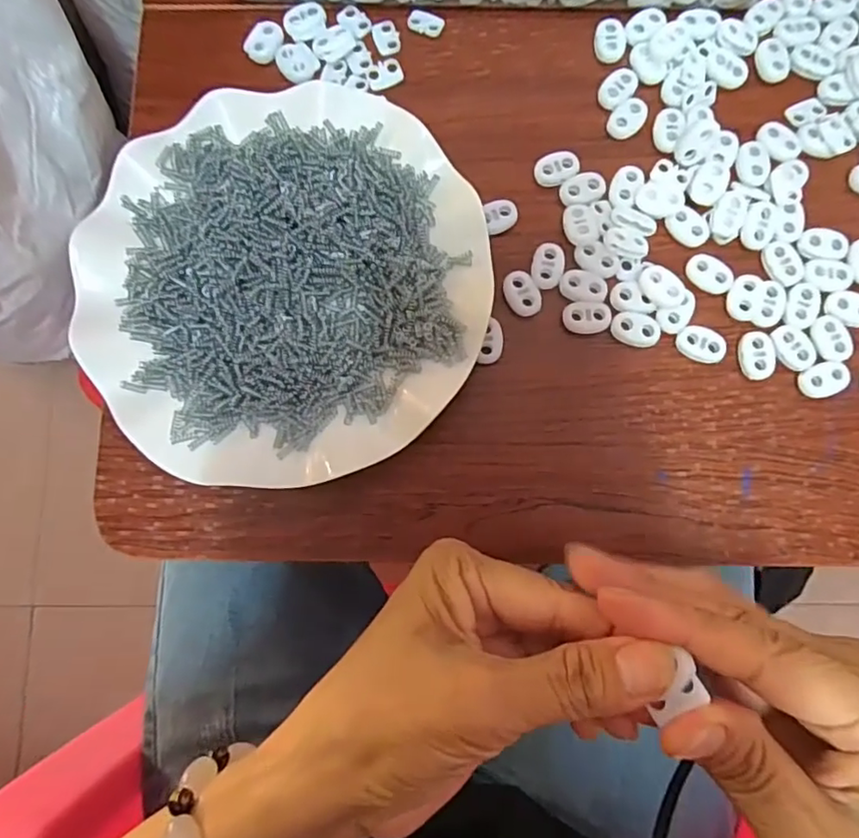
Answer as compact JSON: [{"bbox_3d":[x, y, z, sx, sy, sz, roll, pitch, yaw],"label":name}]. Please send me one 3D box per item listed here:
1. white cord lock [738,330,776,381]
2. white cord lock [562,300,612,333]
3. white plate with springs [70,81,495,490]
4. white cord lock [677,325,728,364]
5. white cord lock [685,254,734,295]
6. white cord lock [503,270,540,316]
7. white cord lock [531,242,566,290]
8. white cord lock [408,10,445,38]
[{"bbox_3d":[0.154,-0.030,0.269,0.015,0.004,0.023,-2,82,1],"label":"white cord lock"},{"bbox_3d":[0.076,-0.049,0.275,0.022,0.004,0.015,-4,82,1],"label":"white cord lock"},{"bbox_3d":[-0.066,-0.064,0.270,0.179,0.026,0.184,0,82,2],"label":"white plate with springs"},{"bbox_3d":[0.128,-0.036,0.271,0.022,0.004,0.016,20,84,4],"label":"white cord lock"},{"bbox_3d":[0.135,-0.070,0.276,0.023,0.004,0.015,39,85,6],"label":"white cord lock"},{"bbox_3d":[0.044,-0.060,0.277,0.016,0.004,0.023,-31,83,-2],"label":"white cord lock"},{"bbox_3d":[0.057,-0.074,0.277,0.015,0.004,0.023,14,83,3],"label":"white cord lock"},{"bbox_3d":[-0.002,-0.208,0.302,0.019,0.004,0.011,23,84,4],"label":"white cord lock"}]

